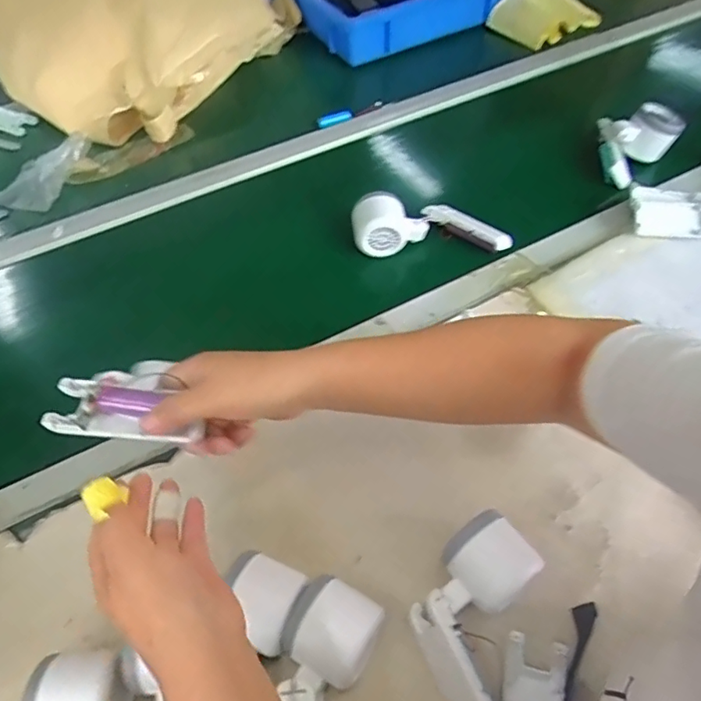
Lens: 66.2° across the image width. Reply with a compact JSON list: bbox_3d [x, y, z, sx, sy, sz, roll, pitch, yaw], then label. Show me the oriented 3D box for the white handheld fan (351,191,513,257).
[{"bbox_3d":[0.094,-0.149,0.627,0.183,0.046,0.068,1,55,3],"label":"white handheld fan"}]

